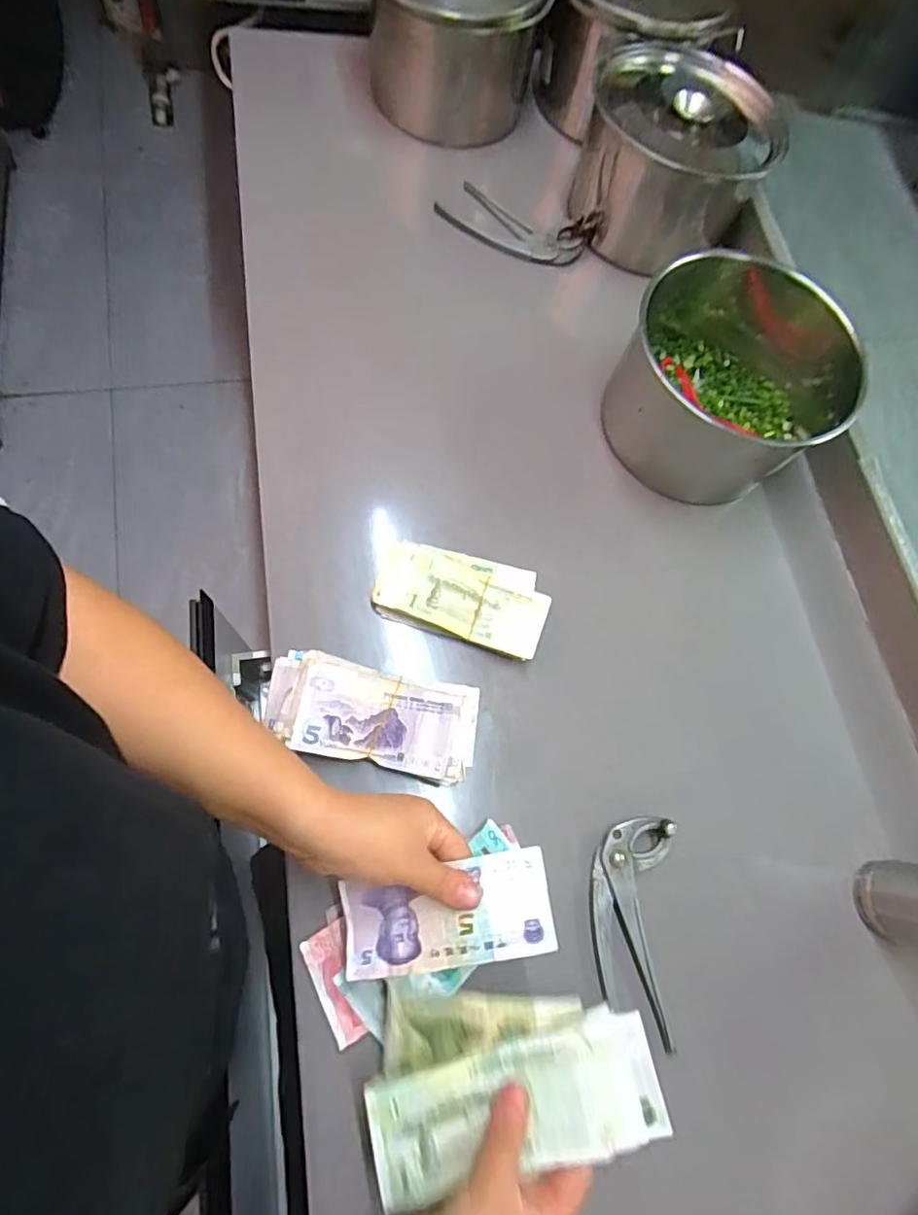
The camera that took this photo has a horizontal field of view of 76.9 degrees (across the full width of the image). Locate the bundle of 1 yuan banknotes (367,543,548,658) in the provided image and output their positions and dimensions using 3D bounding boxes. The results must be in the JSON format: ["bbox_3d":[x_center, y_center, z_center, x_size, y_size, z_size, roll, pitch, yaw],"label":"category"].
[{"bbox_3d":[0.003,-0.014,0.510,0.148,0.022,0.082,19,70,-1],"label":"bundle of 1 yuan banknotes"}]

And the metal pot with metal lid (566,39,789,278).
[{"bbox_3d":[0.232,-0.501,0.666,0.199,0.146,0.174,24,70,0],"label":"metal pot with metal lid"}]

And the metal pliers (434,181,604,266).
[{"bbox_3d":[0.068,-0.442,0.671,0.186,0.029,0.075,20,70,-1],"label":"metal pliers"}]

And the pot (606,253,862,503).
[{"bbox_3d":[0.251,-0.214,0.558,0.194,0.152,0.173,31,70,3],"label":"pot"}]

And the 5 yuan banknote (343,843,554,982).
[{"bbox_3d":[-0.007,0.195,0.365,0.129,0.010,0.059,-11,69,0],"label":"5 yuan banknote"}]

